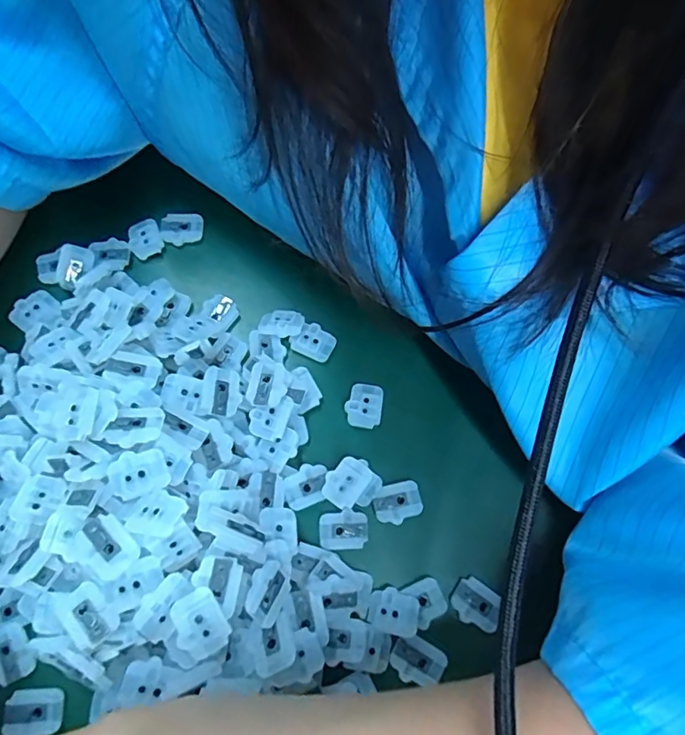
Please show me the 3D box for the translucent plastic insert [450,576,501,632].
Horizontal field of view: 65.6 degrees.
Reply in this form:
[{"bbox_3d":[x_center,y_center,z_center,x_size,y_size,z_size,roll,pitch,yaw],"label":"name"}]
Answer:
[{"bbox_3d":[0.058,0.102,0.228,0.021,0.004,0.017,34,73,9],"label":"translucent plastic insert"}]

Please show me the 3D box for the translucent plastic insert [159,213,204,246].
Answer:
[{"bbox_3d":[-0.086,-0.074,0.284,0.021,0.005,0.017,0,71,-3],"label":"translucent plastic insert"}]

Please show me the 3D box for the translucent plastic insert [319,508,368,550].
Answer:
[{"bbox_3d":[0.000,0.071,0.235,0.021,0.004,0.016,-2,71,-3],"label":"translucent plastic insert"}]

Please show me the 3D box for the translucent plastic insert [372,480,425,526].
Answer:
[{"bbox_3d":[0.025,0.062,0.242,0.022,0.005,0.017,-17,72,-9],"label":"translucent plastic insert"}]

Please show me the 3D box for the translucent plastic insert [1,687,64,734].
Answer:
[{"bbox_3d":[-0.121,0.135,0.207,0.021,0.004,0.018,1,71,-3],"label":"translucent plastic insert"}]

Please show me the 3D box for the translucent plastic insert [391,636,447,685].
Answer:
[{"bbox_3d":[0.031,0.121,0.219,0.021,0.004,0.017,29,72,7],"label":"translucent plastic insert"}]

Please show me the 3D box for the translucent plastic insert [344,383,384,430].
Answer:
[{"bbox_3d":[0.010,0.018,0.257,0.017,0.004,0.022,10,71,1],"label":"translucent plastic insert"}]

